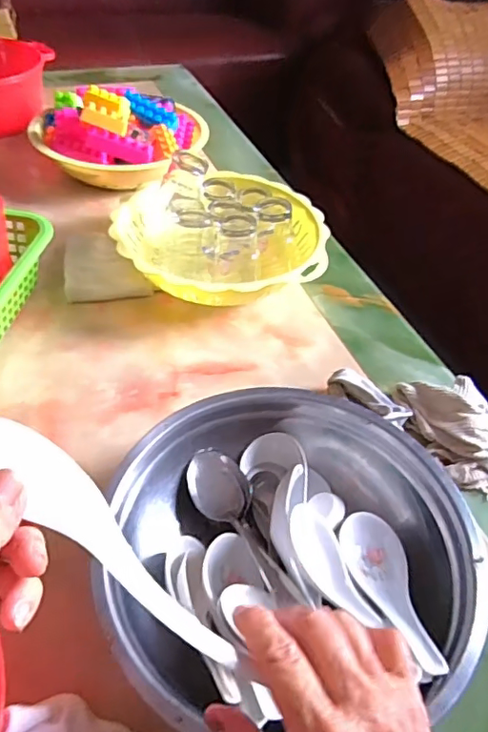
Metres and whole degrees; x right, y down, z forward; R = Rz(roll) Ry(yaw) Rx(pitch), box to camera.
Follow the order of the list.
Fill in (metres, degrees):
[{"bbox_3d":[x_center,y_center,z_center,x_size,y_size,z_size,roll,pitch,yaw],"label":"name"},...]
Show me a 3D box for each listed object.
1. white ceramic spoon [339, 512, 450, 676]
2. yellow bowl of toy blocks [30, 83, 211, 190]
[{"bbox_3d":[0.105,0.156,0.387,0.044,0.025,0.125,-5,29,-11],"label":"white ceramic spoon"},{"bbox_3d":[-0.179,-0.329,0.802,0.240,0.105,0.201,-2,46,-8],"label":"yellow bowl of toy blocks"}]

